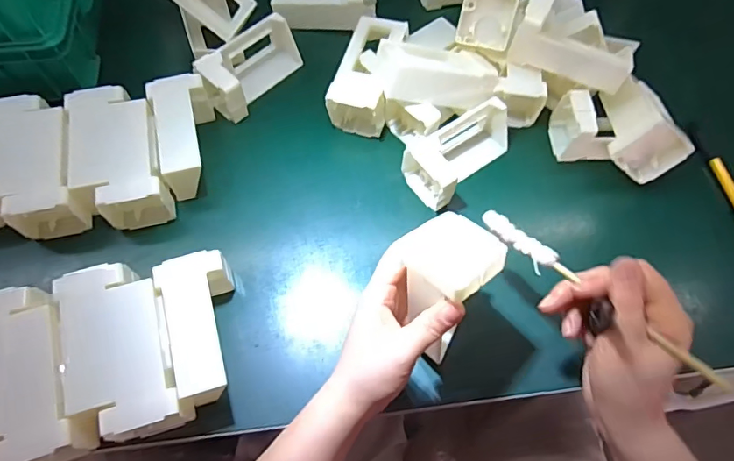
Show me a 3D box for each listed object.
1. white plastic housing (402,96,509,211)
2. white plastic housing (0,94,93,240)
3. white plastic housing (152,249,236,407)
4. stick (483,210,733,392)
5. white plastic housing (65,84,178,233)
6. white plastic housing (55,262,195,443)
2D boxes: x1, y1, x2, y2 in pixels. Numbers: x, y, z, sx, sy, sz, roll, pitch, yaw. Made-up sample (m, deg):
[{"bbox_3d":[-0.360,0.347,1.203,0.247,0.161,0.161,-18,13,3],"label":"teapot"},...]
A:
[{"bbox_3d":[0.091,-0.071,0.473,0.109,0.063,0.056,-33,72,-16],"label":"white plastic housing"},{"bbox_3d":[-0.308,-0.061,0.457,0.078,0.053,0.129,-15,68,-9],"label":"white plastic housing"},{"bbox_3d":[-0.128,0.078,0.393,0.052,0.051,0.112,-16,68,-10],"label":"white plastic housing"},{"bbox_3d":[0.151,0.041,0.333,0.015,0.011,0.182,-39,59,-18],"label":"stick"},{"bbox_3d":[-0.229,-0.071,0.457,0.074,0.048,0.133,-16,68,-9],"label":"white plastic housing"},{"bbox_3d":[-0.189,0.091,0.380,0.076,0.045,0.133,-21,69,-11],"label":"white plastic housing"}]

